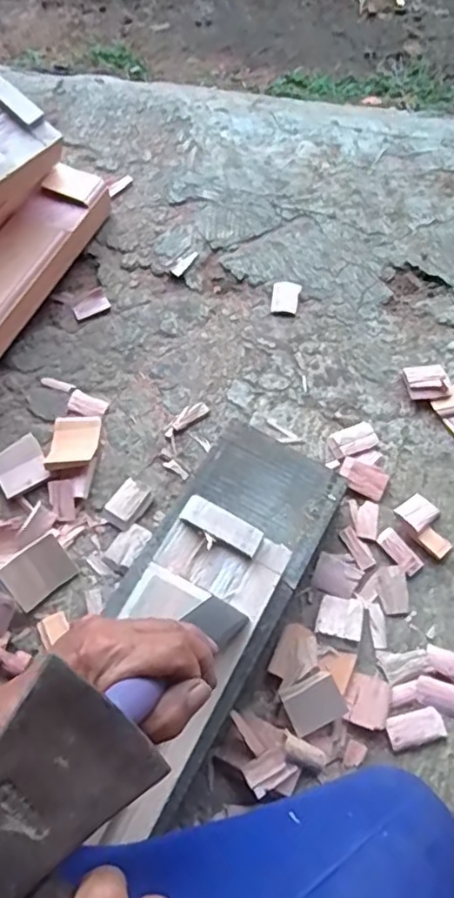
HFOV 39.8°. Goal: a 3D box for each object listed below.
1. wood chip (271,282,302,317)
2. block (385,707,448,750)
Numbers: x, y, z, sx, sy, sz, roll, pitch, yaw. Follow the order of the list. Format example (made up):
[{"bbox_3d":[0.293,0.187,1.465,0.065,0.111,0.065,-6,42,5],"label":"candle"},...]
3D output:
[{"bbox_3d":[0.079,-0.204,0.846,0.036,0.004,0.052,8,65,4],"label":"wood chip"},{"bbox_3d":[0.184,0.273,0.614,0.055,0.012,0.028,-12,65,-6],"label":"block"}]

